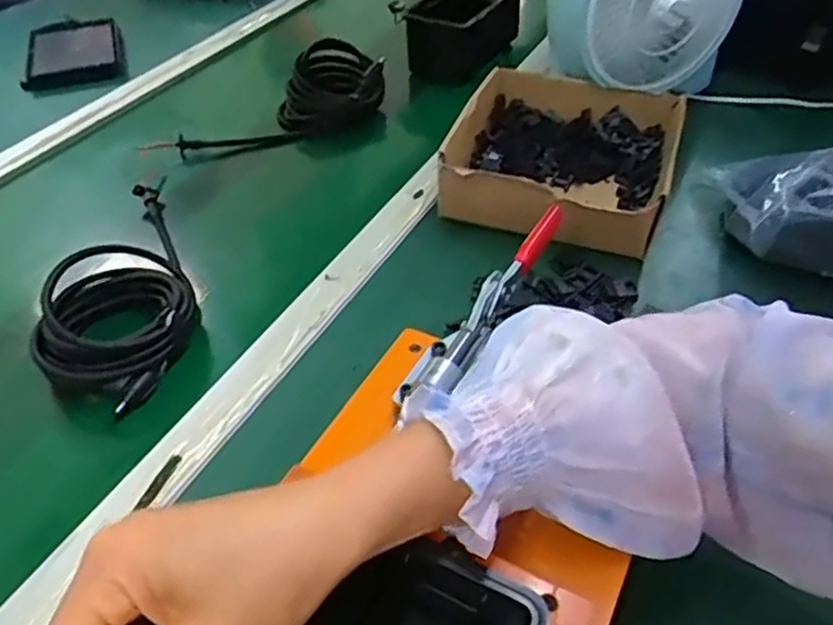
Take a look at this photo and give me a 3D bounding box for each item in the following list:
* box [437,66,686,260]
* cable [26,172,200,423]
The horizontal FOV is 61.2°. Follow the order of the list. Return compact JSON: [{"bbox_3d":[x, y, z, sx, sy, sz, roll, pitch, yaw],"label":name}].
[{"bbox_3d":[0.147,-0.155,0.716,0.205,0.074,0.222,12,44,14],"label":"box"},{"bbox_3d":[-0.261,-0.033,0.610,0.117,0.069,0.278,-15,44,-14],"label":"cable"}]

